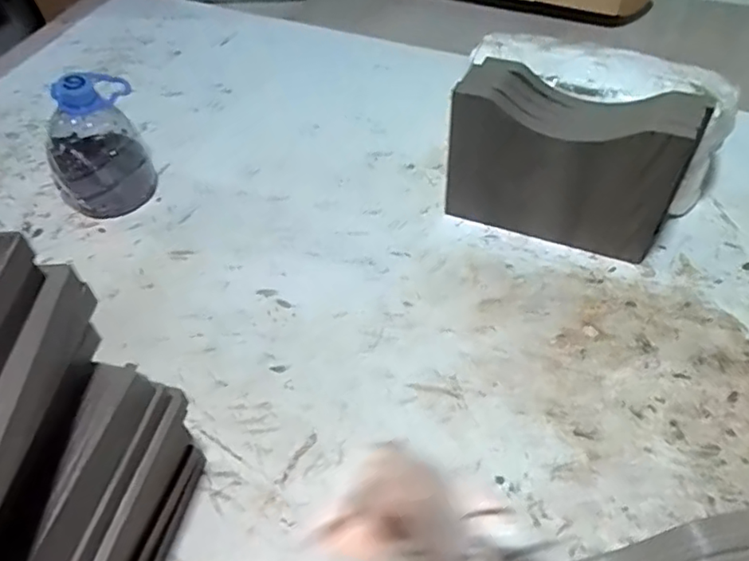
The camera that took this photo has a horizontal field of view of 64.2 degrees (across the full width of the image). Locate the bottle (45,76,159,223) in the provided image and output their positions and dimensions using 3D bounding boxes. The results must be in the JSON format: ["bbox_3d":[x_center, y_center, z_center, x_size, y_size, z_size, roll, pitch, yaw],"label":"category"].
[{"bbox_3d":[-0.287,-0.143,0.601,0.096,0.137,0.088,-14,51,-10],"label":"bottle"}]

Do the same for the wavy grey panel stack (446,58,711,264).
[{"bbox_3d":[0.170,-0.105,0.543,0.192,0.149,0.063,17,53,15],"label":"wavy grey panel stack"}]

